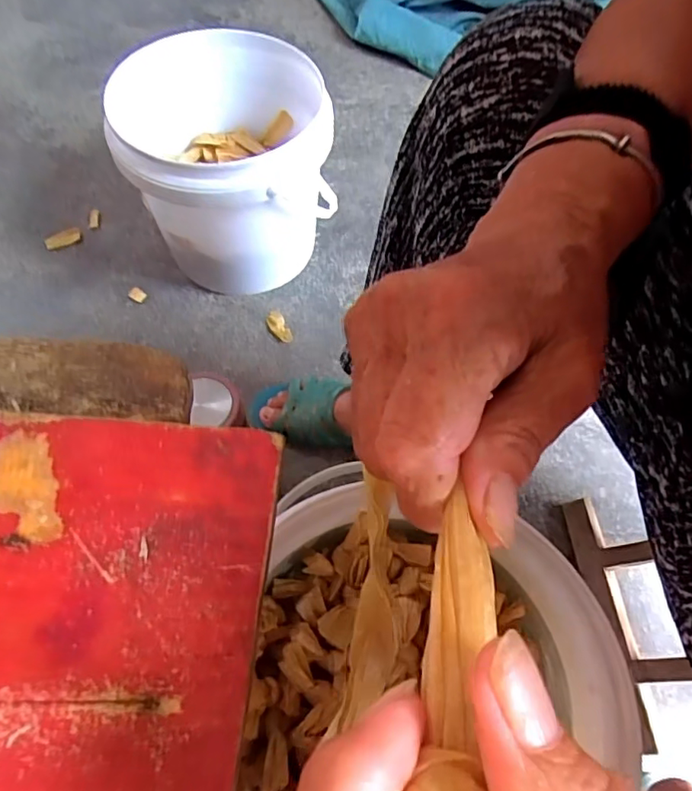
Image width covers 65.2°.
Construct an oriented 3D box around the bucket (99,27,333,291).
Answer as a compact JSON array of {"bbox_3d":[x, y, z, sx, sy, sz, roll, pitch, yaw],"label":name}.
[{"bbox_3d":[-0.144,-0.285,0.702,0.245,0.221,0.251,-6,63,-6],"label":"bucket"}]

